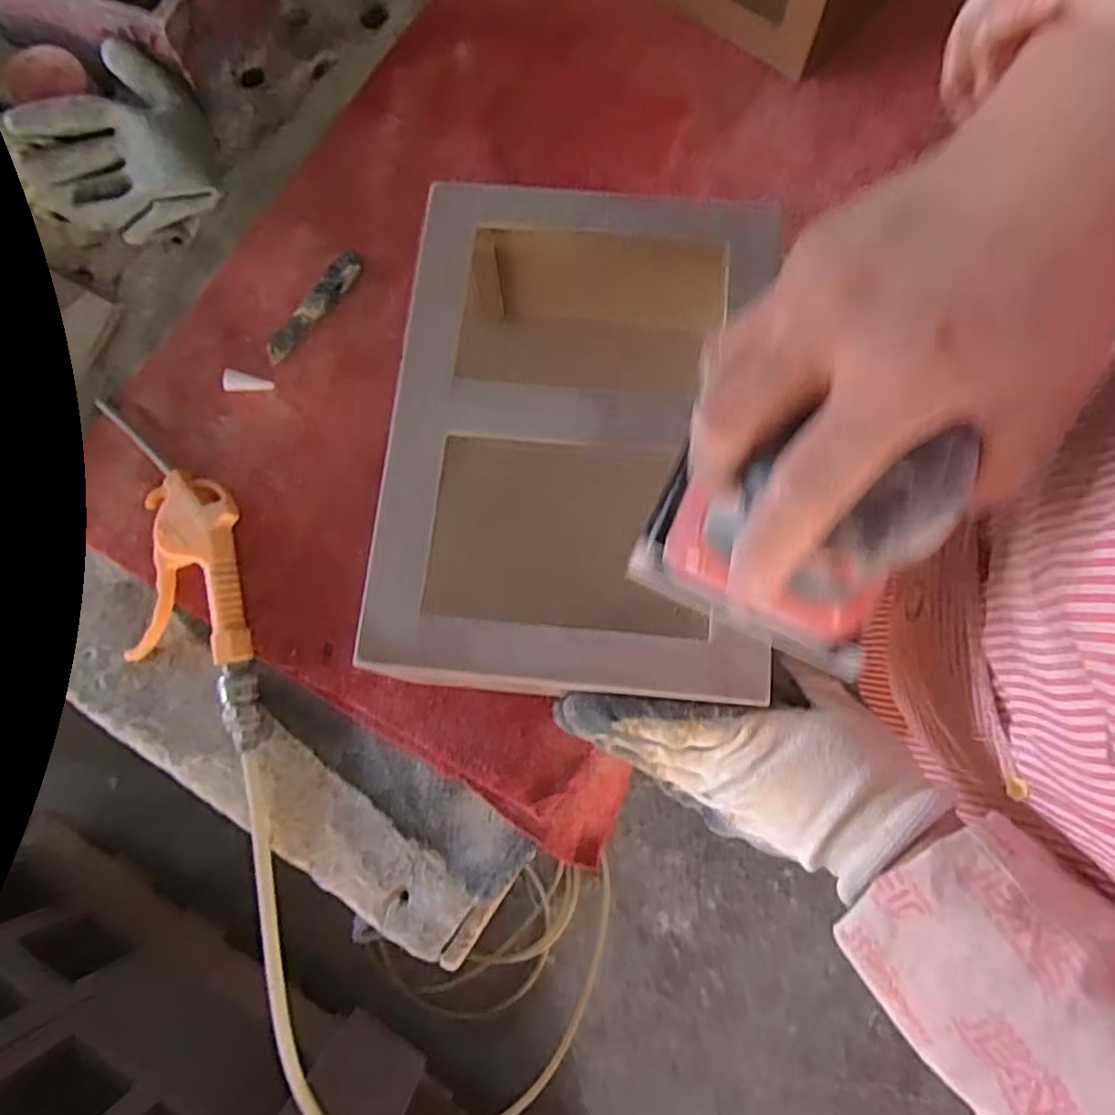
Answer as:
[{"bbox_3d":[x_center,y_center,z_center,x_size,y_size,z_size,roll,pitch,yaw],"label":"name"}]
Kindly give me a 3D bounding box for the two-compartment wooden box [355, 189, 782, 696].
[{"bbox_3d":[0.009,-0.067,0.411,0.185,0.123,0.285,4,77,2],"label":"two-compartment wooden box"}]

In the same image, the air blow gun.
[{"bbox_3d":[-0.250,0.007,0.456,0.083,0.026,0.237,-10,77,-1],"label":"air blow gun"}]

